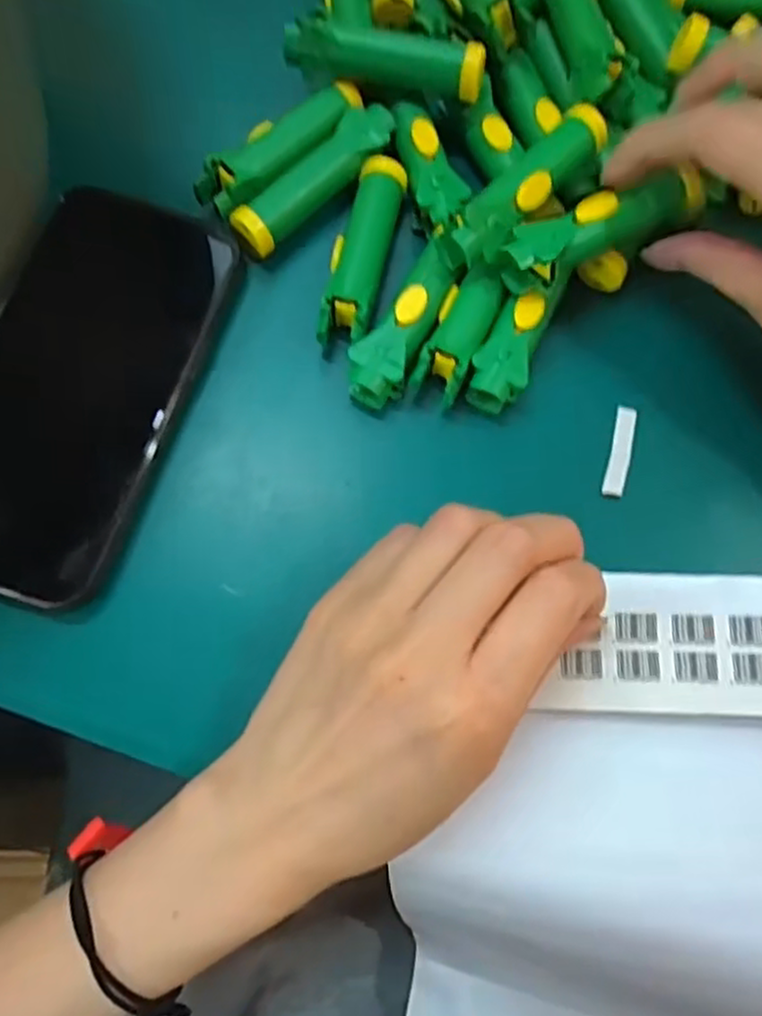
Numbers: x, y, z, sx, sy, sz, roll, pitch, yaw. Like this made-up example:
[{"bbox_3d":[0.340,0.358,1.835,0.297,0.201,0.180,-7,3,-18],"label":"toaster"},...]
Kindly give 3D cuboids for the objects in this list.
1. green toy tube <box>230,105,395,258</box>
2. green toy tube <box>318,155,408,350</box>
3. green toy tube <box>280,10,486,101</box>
[{"bbox_3d":[-0.027,-0.134,0.300,0.019,0.022,0.083,43,77,9],"label":"green toy tube"},{"bbox_3d":[-0.008,-0.102,0.292,0.021,0.021,0.084,13,74,2],"label":"green toy tube"},{"bbox_3d":[0.002,-0.186,0.294,0.080,0.024,0.021,14,74,2],"label":"green toy tube"}]

